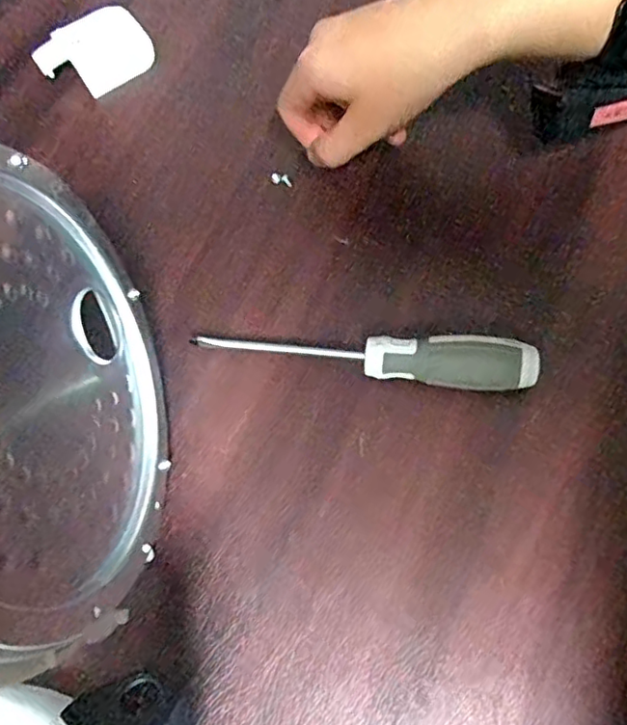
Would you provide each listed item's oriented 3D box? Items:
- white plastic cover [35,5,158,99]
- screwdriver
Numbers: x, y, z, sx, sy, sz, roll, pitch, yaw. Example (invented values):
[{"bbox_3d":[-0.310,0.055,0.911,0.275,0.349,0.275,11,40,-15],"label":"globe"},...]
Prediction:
[{"bbox_3d":[-0.164,-0.234,0.457,0.078,0.013,0.071,-38,68,-10],"label":"white plastic cover"},{"bbox_3d":[0.026,-0.003,0.332,0.179,0.035,0.024,6,67,9],"label":"screwdriver"}]

